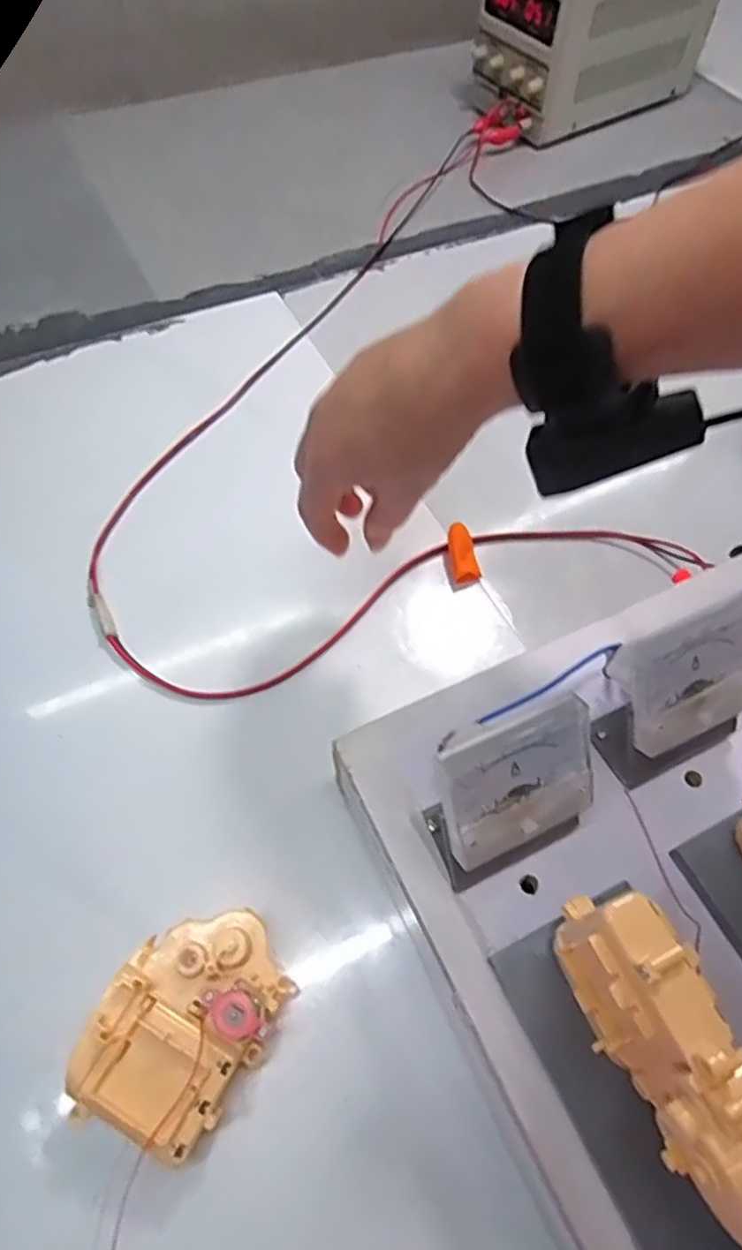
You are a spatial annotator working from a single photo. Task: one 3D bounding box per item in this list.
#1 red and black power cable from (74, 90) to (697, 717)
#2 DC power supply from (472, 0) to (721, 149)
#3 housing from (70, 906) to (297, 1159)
[{"bbox_3d":[-0.006,-0.269,0.598,0.417,0.022,0.706,-4,59,-4],"label":"red and black power cable"},{"bbox_3d":[0.266,-0.699,0.784,0.272,0.161,0.122,-29,64,-17],"label":"DC power supply"},{"bbox_3d":[-0.084,0.182,0.310,0.071,0.038,0.102,30,63,15],"label":"housing"}]

